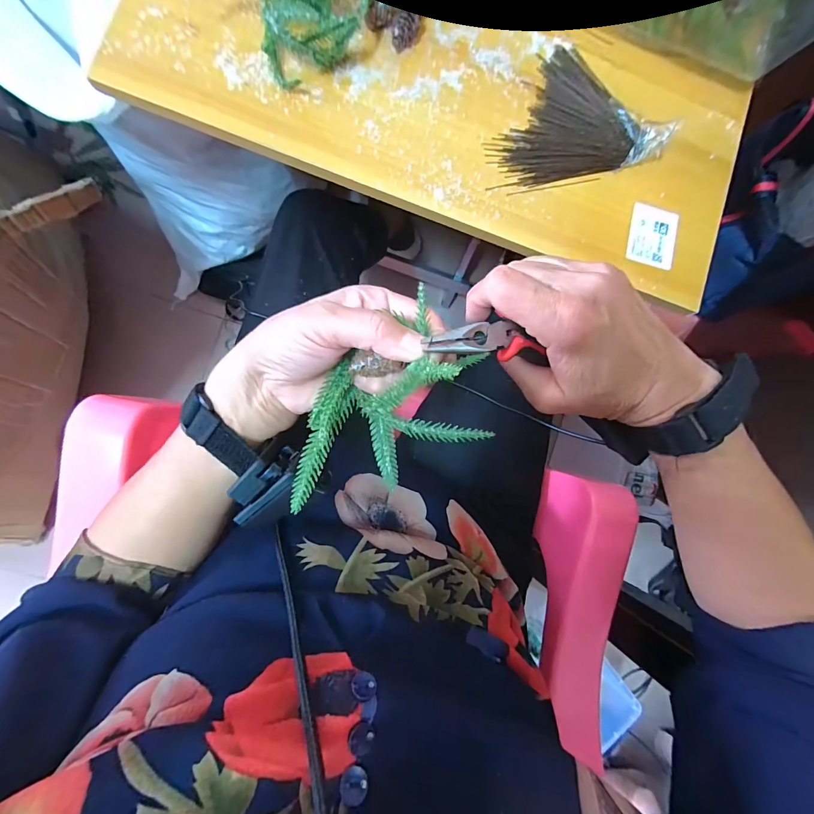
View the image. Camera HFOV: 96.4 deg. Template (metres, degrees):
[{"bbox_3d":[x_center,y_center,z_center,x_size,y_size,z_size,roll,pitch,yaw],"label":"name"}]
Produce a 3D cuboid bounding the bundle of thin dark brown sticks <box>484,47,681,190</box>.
[{"bbox_3d":[0.154,-0.285,0.347,0.166,0.022,0.123,-13,89,-8],"label":"bundle of thin dark brown sticks"}]

